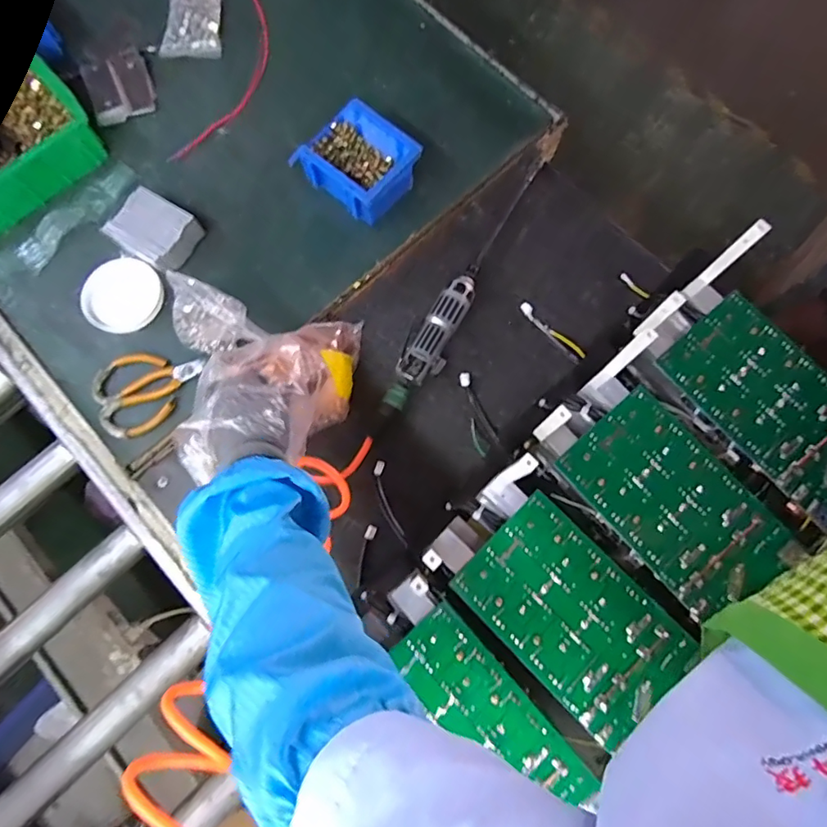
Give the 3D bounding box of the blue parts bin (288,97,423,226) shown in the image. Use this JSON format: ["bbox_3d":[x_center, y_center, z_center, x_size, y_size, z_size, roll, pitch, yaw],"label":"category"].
[{"bbox_3d":[-0.077,-0.334,0.683,0.144,0.068,0.119,39,81,8],"label":"blue parts bin"}]

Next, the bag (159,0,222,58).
[{"bbox_3d":[-0.331,-0.593,0.770,0.085,0.018,0.134,-1,78,0],"label":"bag"}]

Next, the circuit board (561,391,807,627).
[{"bbox_3d":[0.252,0.087,0.490,0.123,0.010,0.206,-39,80,-8],"label":"circuit board"}]

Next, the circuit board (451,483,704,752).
[{"bbox_3d":[0.145,0.184,0.468,0.193,0.013,0.124,44,81,9],"label":"circuit board"}]

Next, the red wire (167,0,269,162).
[{"bbox_3d":[-0.265,-0.519,0.760,0.090,0.008,0.350,12,80,4],"label":"red wire"}]

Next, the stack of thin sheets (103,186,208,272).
[{"bbox_3d":[-0.337,-0.240,0.670,0.098,0.042,0.083,32,80,7],"label":"stack of thin sheets"}]

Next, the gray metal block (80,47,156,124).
[{"bbox_3d":[-0.426,-0.475,0.738,0.085,0.024,0.113,-22,79,-4],"label":"gray metal block"}]

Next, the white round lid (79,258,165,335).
[{"bbox_3d":[-0.376,-0.153,0.661,0.098,0.009,0.098,0,78,0],"label":"white round lid"}]

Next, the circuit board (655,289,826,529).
[{"bbox_3d":[0.363,-0.009,0.509,0.118,0.013,0.219,-40,81,-8],"label":"circuit board"}]

